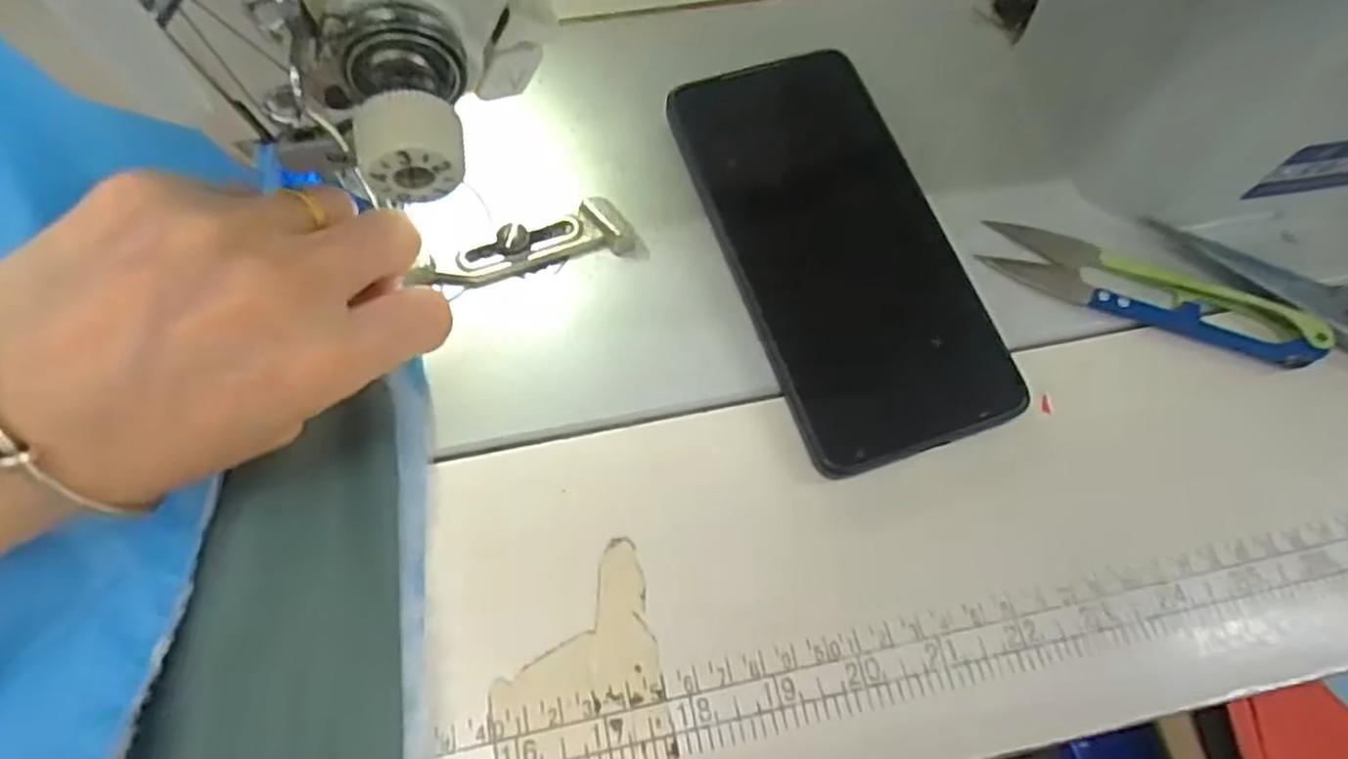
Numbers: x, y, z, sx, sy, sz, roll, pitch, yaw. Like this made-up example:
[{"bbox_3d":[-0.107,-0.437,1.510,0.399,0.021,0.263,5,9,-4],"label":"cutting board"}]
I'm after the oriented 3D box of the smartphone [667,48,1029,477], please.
[{"bbox_3d":[0.058,-0.049,0.273,0.075,0.012,0.158,-18,71,-9],"label":"smartphone"}]

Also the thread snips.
[{"bbox_3d":[0.171,-0.033,0.268,0.112,0.013,0.027,22,69,6],"label":"thread snips"}]

